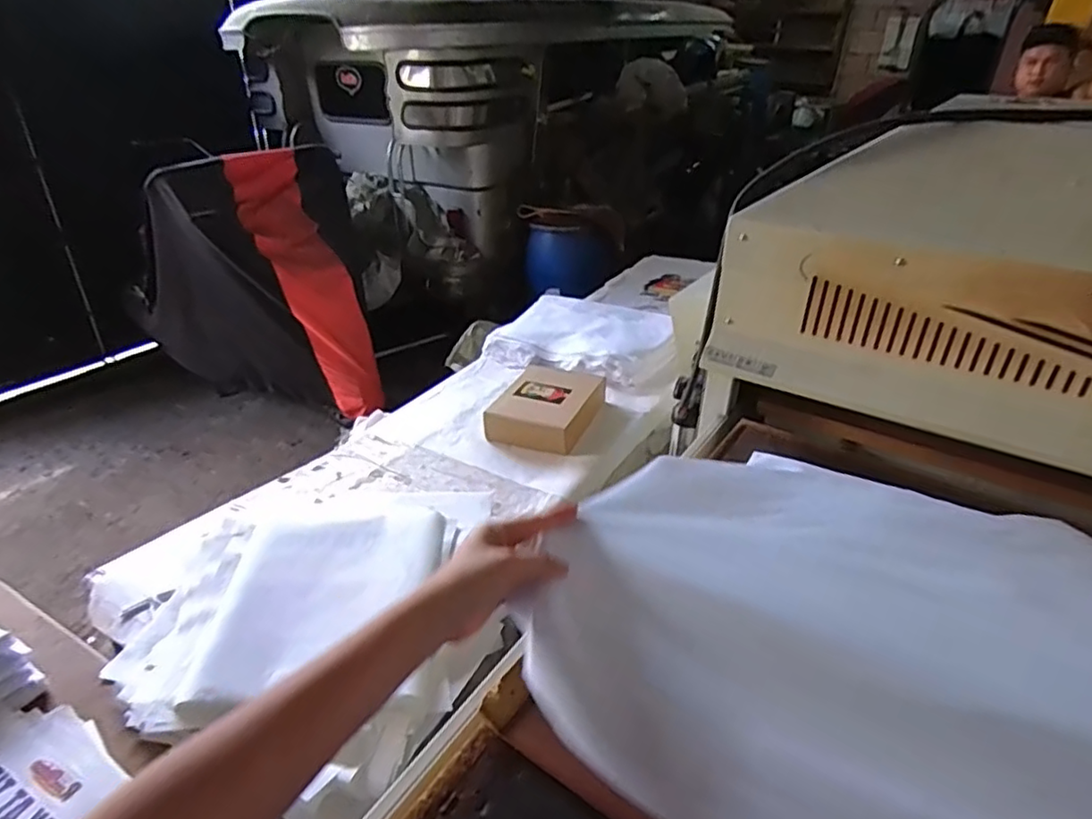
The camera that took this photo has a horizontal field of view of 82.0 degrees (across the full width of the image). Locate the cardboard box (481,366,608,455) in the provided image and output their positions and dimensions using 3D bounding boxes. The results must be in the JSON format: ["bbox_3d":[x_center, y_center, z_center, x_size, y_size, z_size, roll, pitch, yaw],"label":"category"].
[{"bbox_3d":[0.001,-0.011,1.497,0.225,0.082,0.276,13,32,18],"label":"cardboard box"}]

